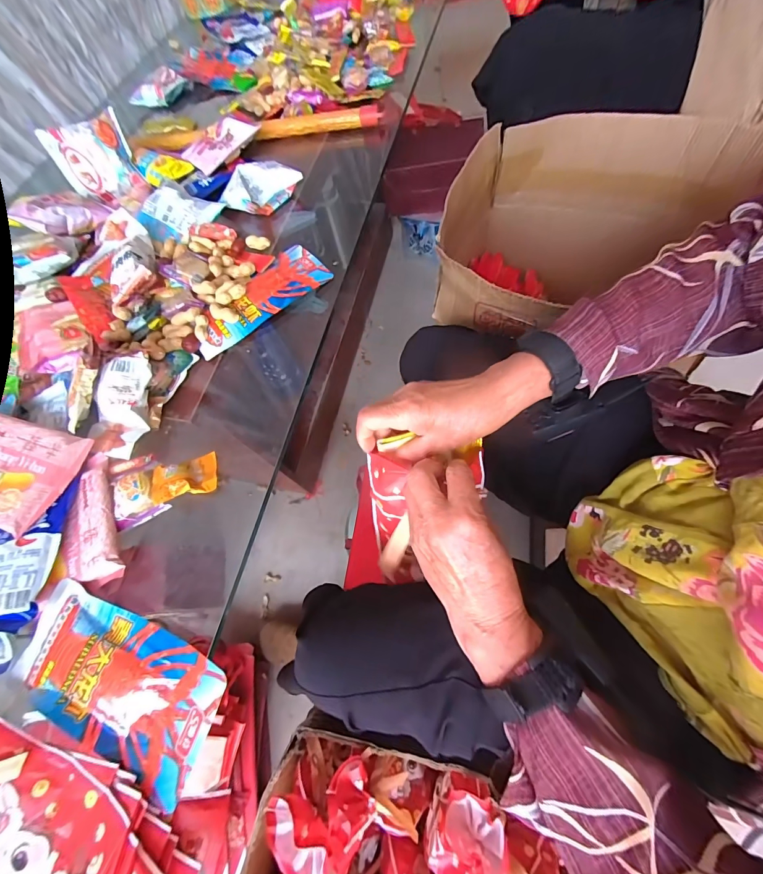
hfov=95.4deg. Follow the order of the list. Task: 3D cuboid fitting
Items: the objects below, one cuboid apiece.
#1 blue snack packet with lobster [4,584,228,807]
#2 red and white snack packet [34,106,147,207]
[{"bbox_3d":[-0.226,0.202,0.291,0.193,0.025,0.095,17,70,18],"label":"blue snack packet with lobster"},{"bbox_3d":[-0.467,-0.450,0.570,0.121,0.106,0.016,-18,33,1],"label":"red and white snack packet"}]

